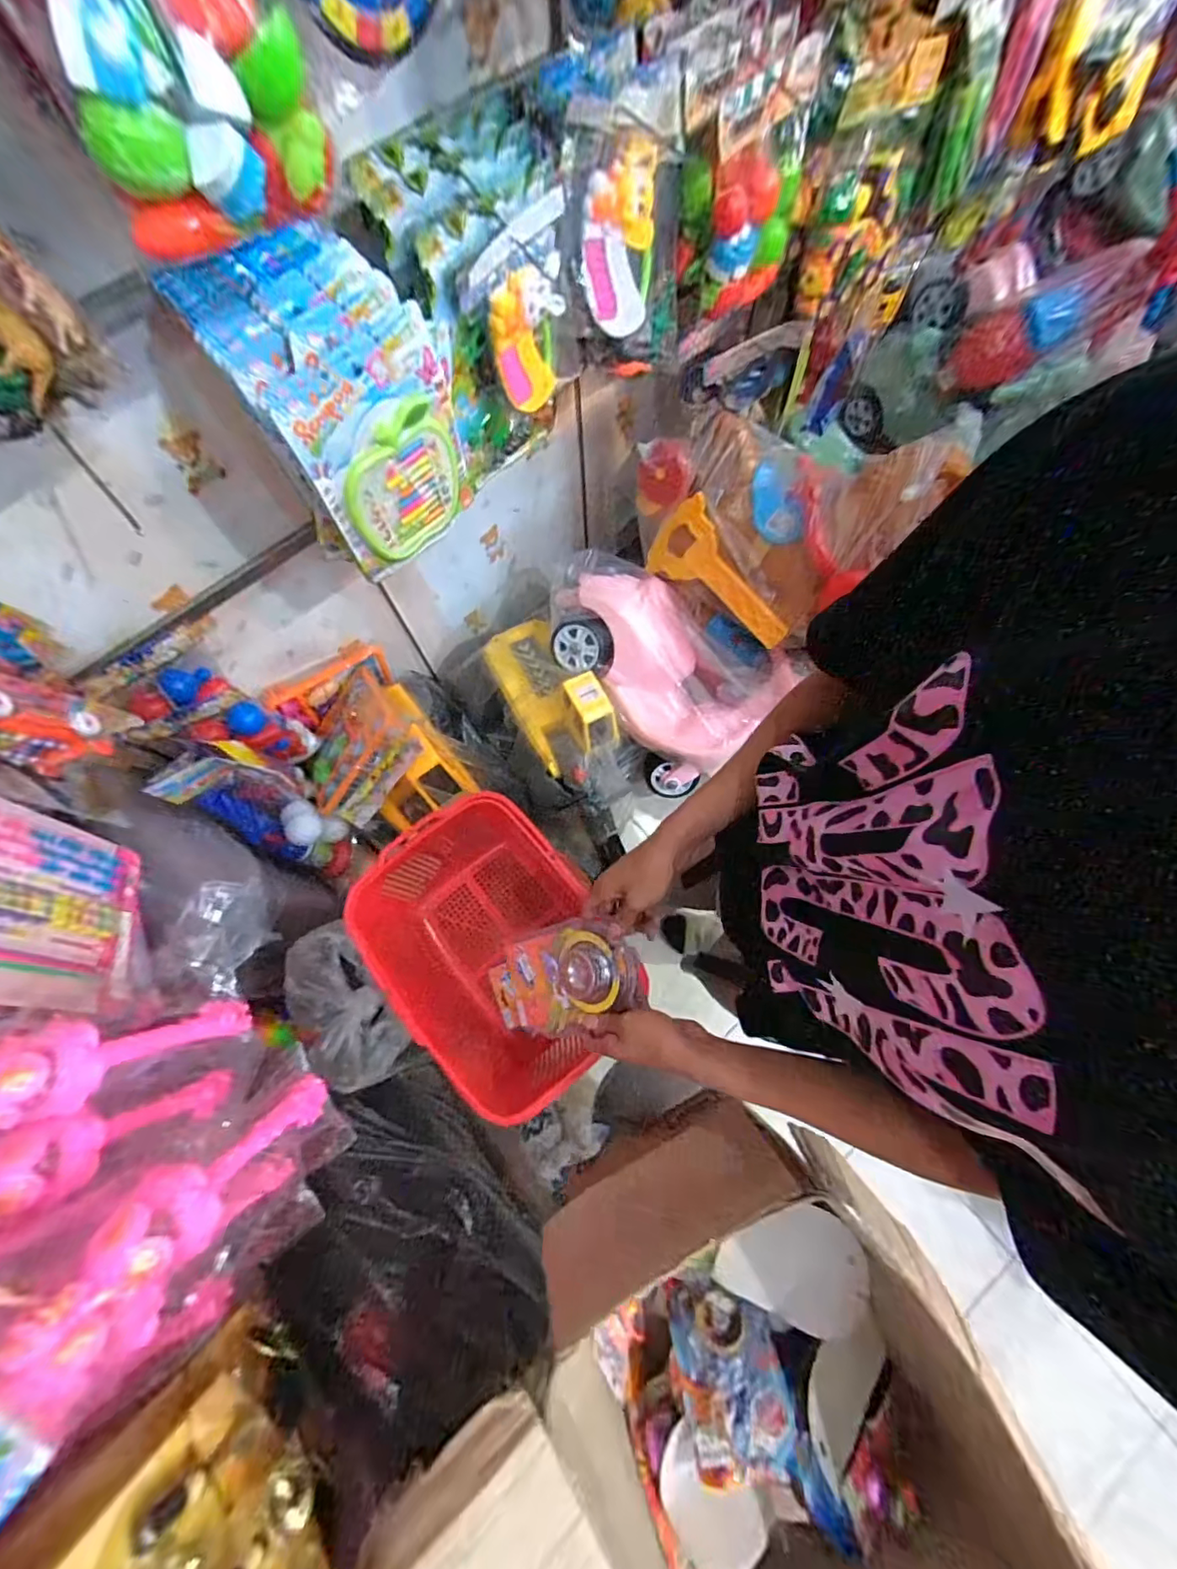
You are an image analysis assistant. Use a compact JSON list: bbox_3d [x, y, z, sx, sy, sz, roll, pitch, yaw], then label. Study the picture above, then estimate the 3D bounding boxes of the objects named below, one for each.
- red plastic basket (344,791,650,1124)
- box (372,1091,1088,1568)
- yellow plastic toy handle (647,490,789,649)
[{"bbox_3d":[-0.135,0.248,0.846,0.299,0.237,0.389,-42,77,-10],"label":"red plastic basket"},{"bbox_3d":[0.167,0.687,0.525,0.453,0.349,0.581,-33,75,-8],"label":"box"},{"bbox_3d":[0.302,-0.480,1.311,0.385,0.190,0.026,56,38,-4],"label":"yellow plastic toy handle"}]

